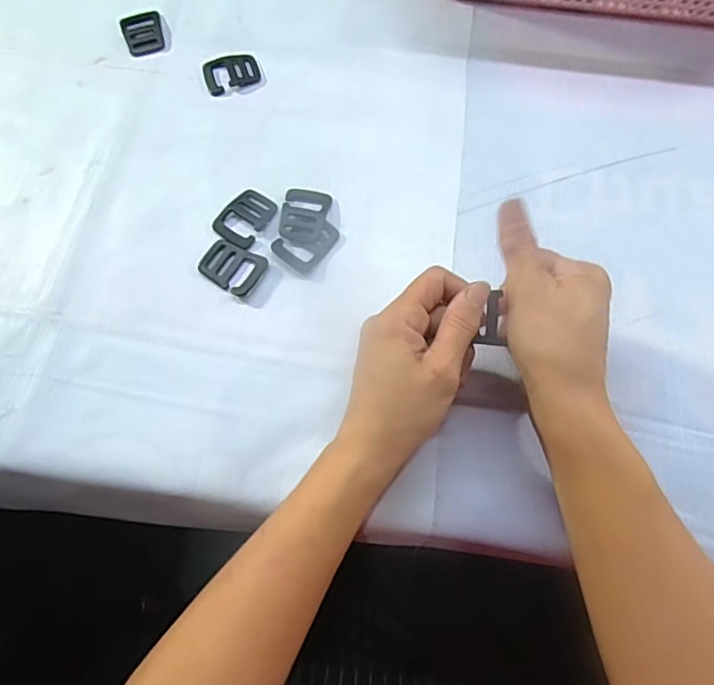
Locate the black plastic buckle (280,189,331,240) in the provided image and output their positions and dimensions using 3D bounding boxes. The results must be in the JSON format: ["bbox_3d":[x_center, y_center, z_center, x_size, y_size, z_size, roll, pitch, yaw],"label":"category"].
[{"bbox_3d":[-0.037,-0.091,0.387,0.033,0.004,0.042,7,71,2],"label":"black plastic buckle"}]

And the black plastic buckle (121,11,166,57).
[{"bbox_3d":[-0.174,-0.255,0.446,0.031,0.004,0.044,-20,73,-7],"label":"black plastic buckle"}]

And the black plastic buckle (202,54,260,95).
[{"bbox_3d":[-0.099,-0.216,0.429,0.043,0.009,0.034,-17,72,-6],"label":"black plastic buckle"}]

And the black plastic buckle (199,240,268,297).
[{"bbox_3d":[-0.086,-0.053,0.374,0.042,0.004,0.032,27,73,8],"label":"black plastic buckle"}]

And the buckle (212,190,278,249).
[{"bbox_3d":[-0.080,-0.089,0.388,0.032,0.004,0.044,30,74,9],"label":"buckle"}]

